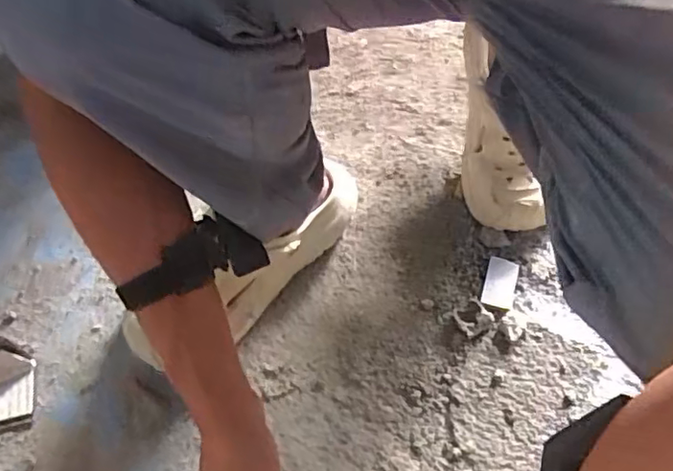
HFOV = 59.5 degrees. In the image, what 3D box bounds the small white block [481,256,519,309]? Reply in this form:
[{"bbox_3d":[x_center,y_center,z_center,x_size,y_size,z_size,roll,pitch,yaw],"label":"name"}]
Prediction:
[{"bbox_3d":[0.178,0.051,0.639,0.032,0.008,0.058,13,60,12],"label":"small white block"}]

